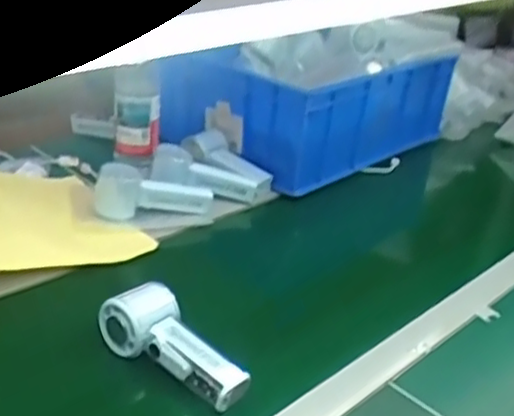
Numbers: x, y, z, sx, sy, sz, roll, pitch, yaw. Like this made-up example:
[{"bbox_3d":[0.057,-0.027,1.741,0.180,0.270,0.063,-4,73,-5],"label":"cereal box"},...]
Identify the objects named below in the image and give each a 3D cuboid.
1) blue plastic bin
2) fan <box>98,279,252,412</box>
[{"bbox_3d":[0.106,-0.209,1.215,0.302,0.127,0.509,26,32,34],"label":"blue plastic bin"},{"bbox_3d":[-0.073,0.122,0.642,0.150,0.056,0.055,23,31,30],"label":"fan"}]

